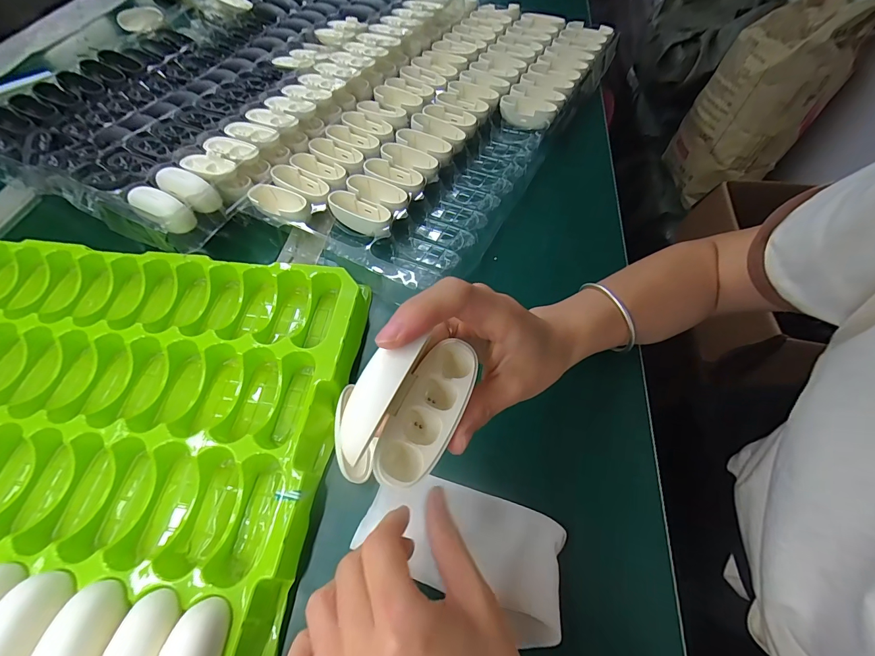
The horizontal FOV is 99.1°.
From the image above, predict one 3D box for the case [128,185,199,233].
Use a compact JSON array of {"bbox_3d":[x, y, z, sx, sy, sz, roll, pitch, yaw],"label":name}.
[{"bbox_3d":[-0.250,-0.110,0.338,0.063,0.019,0.028,29,62,0],"label":"case"}]

